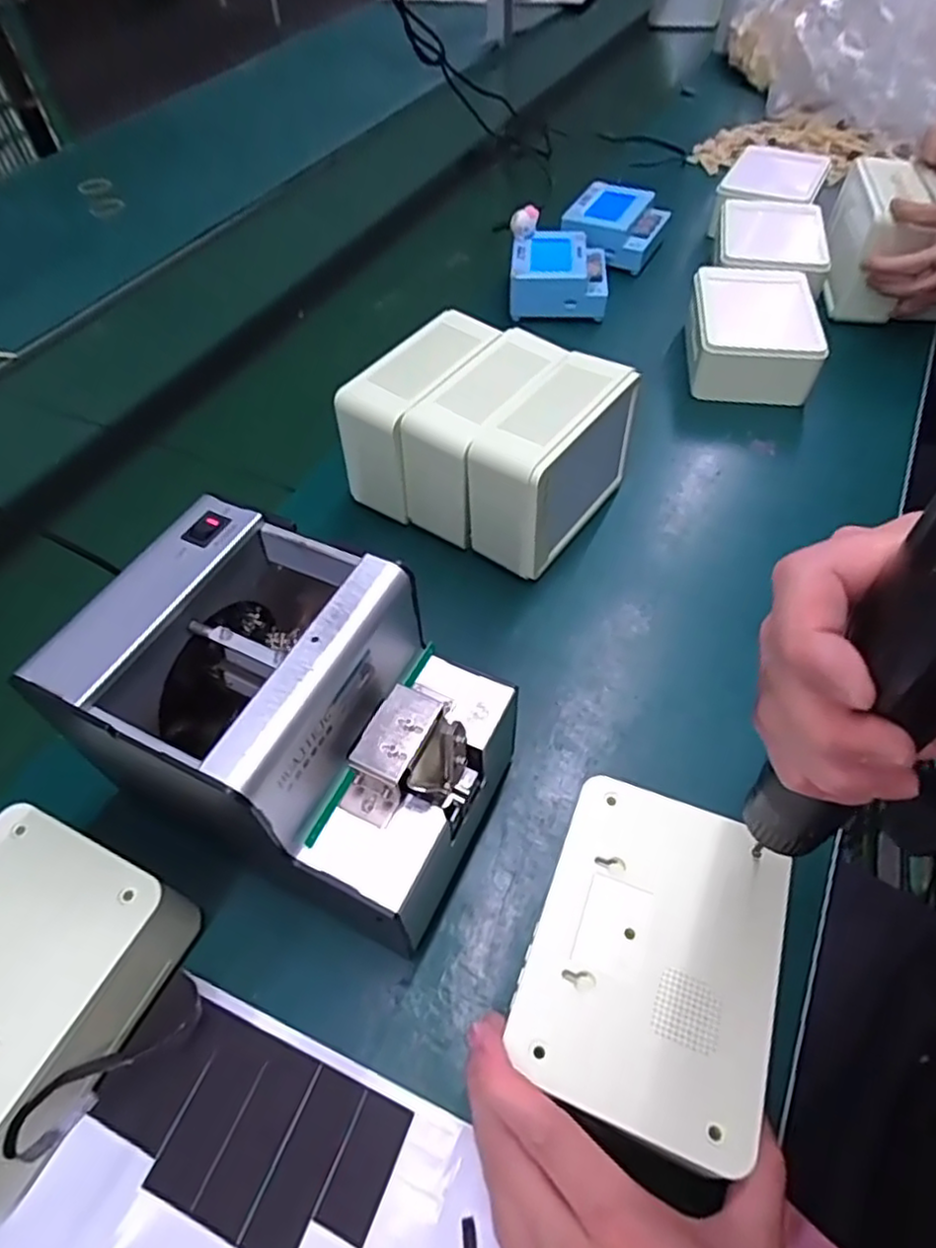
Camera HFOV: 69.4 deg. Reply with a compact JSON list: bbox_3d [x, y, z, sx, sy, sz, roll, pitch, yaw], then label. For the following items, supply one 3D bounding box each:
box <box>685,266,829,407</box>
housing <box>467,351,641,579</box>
[{"bbox_3d":[0.263,-0.269,0.631,0.103,0.059,0.132,6,53,7],"label":"box"},{"bbox_3d":[0.061,-0.112,0.492,0.058,0.108,0.132,30,59,22],"label":"housing"}]

